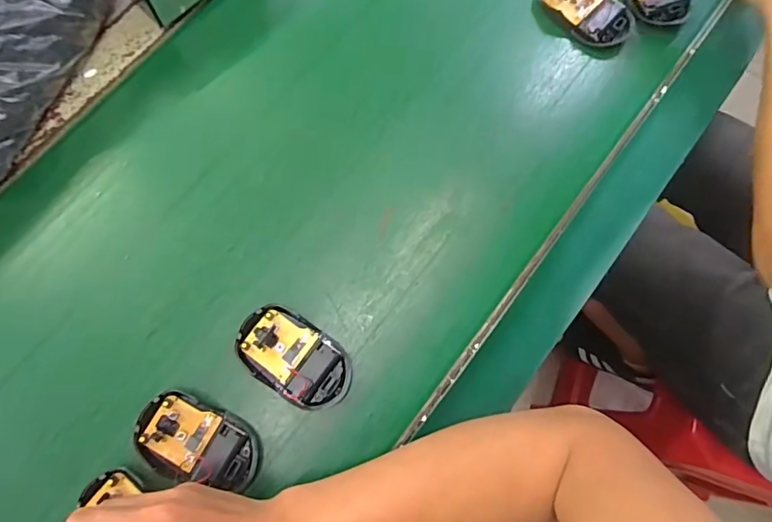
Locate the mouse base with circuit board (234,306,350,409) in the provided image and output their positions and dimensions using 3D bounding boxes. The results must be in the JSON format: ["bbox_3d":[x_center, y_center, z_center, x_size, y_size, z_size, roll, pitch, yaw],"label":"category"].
[{"bbox_3d":[-0.074,0.079,0.393,0.098,0.020,0.057,36,78,6],"label":"mouse base with circuit board"}]

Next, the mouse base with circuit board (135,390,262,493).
[{"bbox_3d":[-0.145,0.142,0.376,0.097,0.017,0.057,22,77,3],"label":"mouse base with circuit board"}]

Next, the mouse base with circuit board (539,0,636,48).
[{"bbox_3d":[0.196,-0.247,0.476,0.094,0.018,0.050,42,79,7],"label":"mouse base with circuit board"}]

